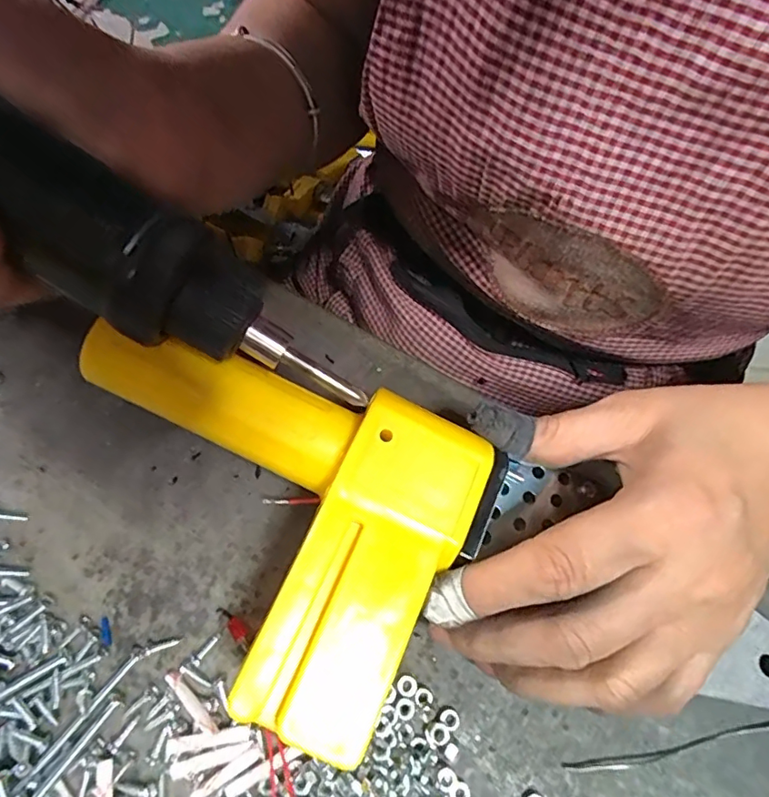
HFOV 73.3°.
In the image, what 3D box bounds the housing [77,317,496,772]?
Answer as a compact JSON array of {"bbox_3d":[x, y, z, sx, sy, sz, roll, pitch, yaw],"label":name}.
[{"bbox_3d":[-0.045,0.034,0.168,0.136,0.032,0.105,22,64,8],"label":"housing"}]

